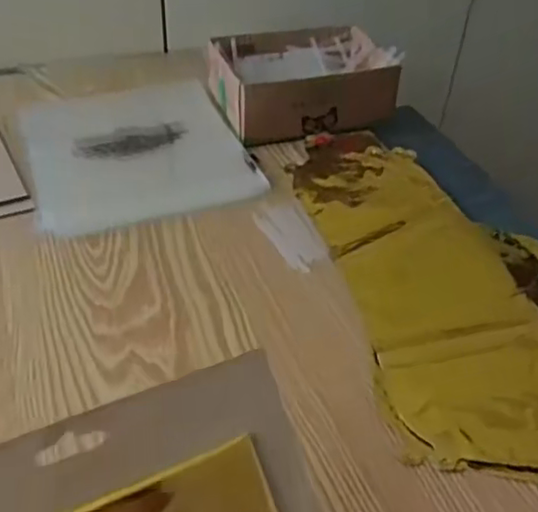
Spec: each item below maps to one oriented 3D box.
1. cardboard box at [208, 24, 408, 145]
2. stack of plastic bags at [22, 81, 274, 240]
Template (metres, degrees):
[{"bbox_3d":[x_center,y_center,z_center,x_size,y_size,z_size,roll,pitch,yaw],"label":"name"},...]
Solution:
[{"bbox_3d":[0.036,-0.196,0.729,0.192,0.066,0.144,-5,41,-9],"label":"cardboard box"},{"bbox_3d":[-0.139,-0.113,0.670,0.207,0.008,0.233,-13,44,-18],"label":"stack of plastic bags"}]

